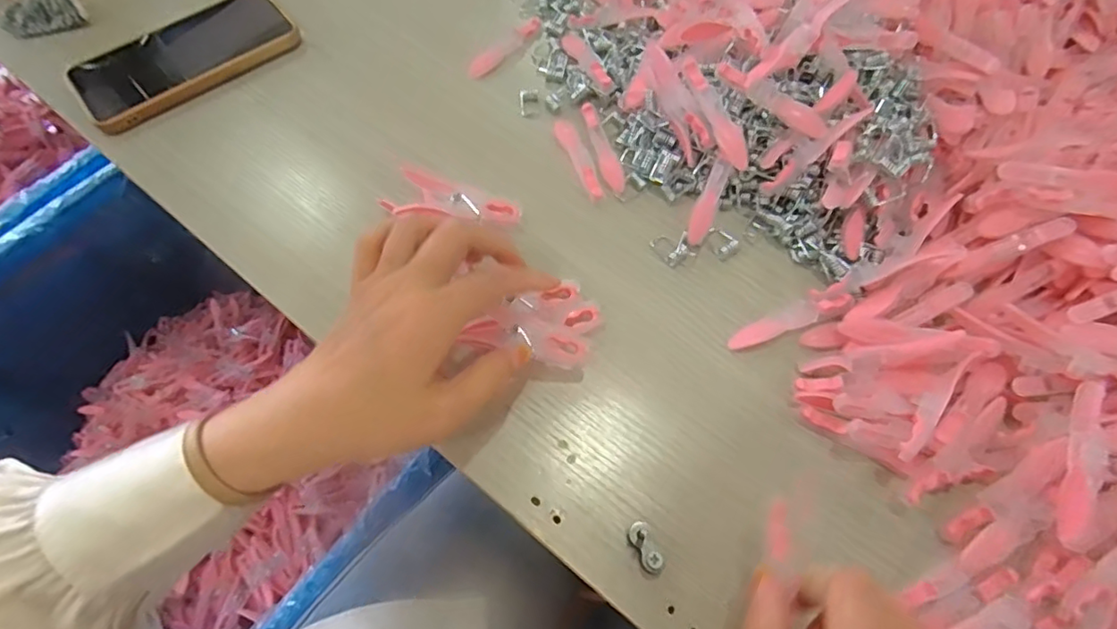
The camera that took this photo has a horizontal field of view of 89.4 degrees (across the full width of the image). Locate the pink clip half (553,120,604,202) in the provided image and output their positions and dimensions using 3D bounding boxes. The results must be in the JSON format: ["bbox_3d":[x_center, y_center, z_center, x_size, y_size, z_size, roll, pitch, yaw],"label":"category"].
[{"bbox_3d":[0.014,-0.110,0.393,0.014,0.004,0.074,-19,66,-10],"label":"pink clip half"}]

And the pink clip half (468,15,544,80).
[{"bbox_3d":[-0.043,-0.212,0.445,0.018,0.004,0.080,36,69,16],"label":"pink clip half"}]

